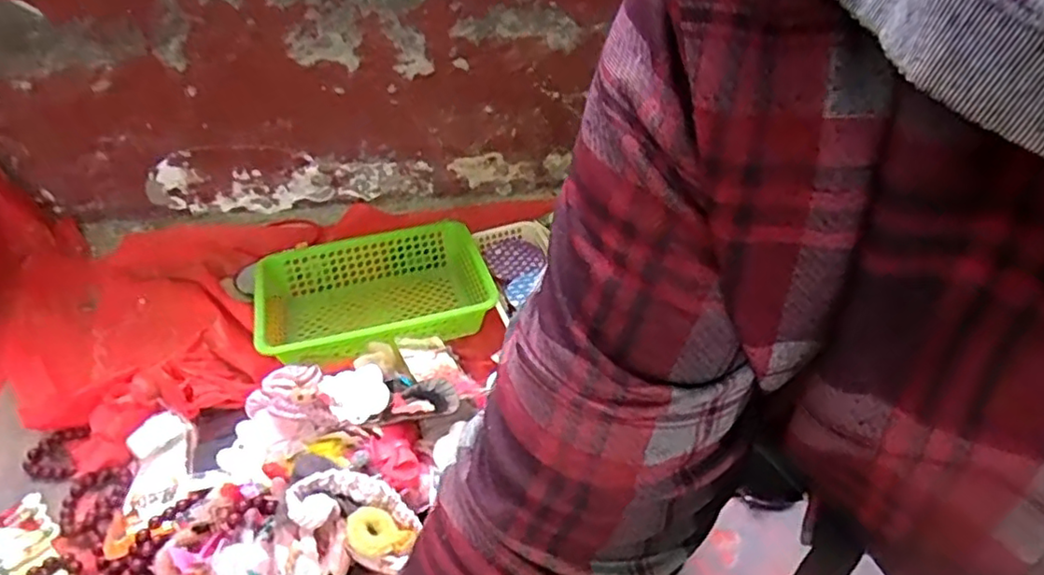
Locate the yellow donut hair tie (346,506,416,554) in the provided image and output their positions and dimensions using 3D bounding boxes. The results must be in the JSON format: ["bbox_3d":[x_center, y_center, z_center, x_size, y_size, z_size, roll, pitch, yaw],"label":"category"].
[{"bbox_3d":[-0.139,0.237,0.613,0.061,0.020,0.039,10,43,10],"label":"yellow donut hair tie"}]

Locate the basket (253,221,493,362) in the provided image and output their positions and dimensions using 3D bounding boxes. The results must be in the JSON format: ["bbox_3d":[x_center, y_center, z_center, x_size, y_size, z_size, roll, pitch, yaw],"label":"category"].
[{"bbox_3d":[-0.215,0.012,0.956,0.340,0.089,0.237,-11,44,-12],"label":"basket"}]

